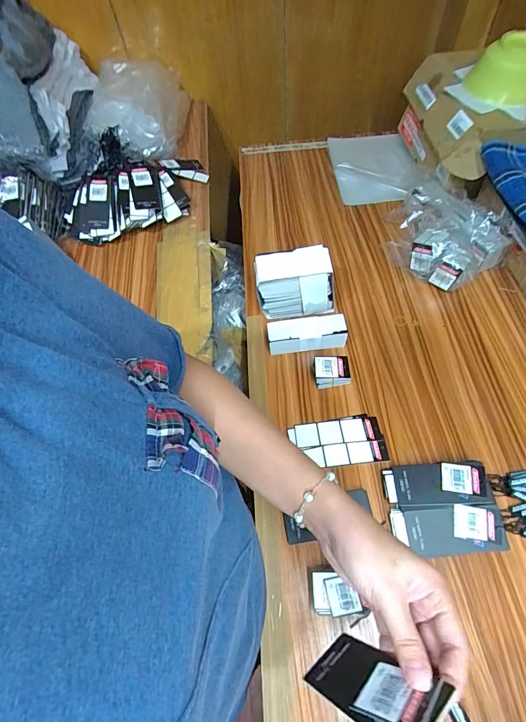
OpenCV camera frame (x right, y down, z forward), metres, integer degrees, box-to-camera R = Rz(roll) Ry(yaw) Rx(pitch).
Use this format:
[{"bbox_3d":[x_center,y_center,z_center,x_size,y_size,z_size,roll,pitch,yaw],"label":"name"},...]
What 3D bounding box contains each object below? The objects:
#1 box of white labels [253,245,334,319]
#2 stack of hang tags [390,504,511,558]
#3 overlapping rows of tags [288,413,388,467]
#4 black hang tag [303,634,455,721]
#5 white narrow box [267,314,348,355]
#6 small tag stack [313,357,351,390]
[{"bbox_3d":[0.054,-0.123,0.581,0.124,0.109,0.057,-2,60,3],"label":"box of white labels"},{"bbox_3d":[0.222,0.203,0.429,0.120,0.024,0.055,-1,60,4],"label":"stack of hang tags"},{"bbox_3d":[0.107,0.115,0.505,0.124,0.005,0.068,-6,59,1],"label":"overlapping rows of tags"},{"bbox_3d":[0.072,0.219,0.242,0.047,0.106,0.004,-24,83,-32],"label":"black hang tag"},{"bbox_3d":[0.069,-0.042,0.572,0.119,0.049,0.041,-5,59,1],"label":"white narrow box"},{"bbox_3d":[0.103,0.017,0.543,0.052,0.038,0.040,-5,59,1],"label":"small tag stack"}]

